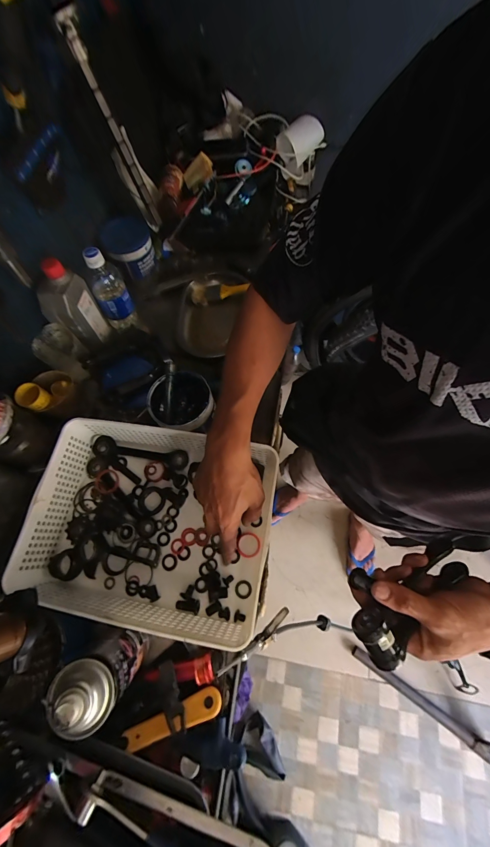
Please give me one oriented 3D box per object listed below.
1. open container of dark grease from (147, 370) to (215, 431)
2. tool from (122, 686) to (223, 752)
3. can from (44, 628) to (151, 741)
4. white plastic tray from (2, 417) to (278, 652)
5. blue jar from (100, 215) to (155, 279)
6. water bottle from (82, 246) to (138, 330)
[{"bbox_3d":[-0.103,-0.030,0.505,0.095,0.064,0.099,-1,68,2],"label":"open container of dark grease"},{"bbox_3d":[-0.088,0.367,0.383,0.118,0.016,0.027,-18,69,-5],"label":"tool"},{"bbox_3d":[-0.156,0.280,0.341,0.058,0.160,0.059,-1,68,2],"label":"can"},{"bbox_3d":[-0.133,0.137,0.444,0.316,0.086,0.245,9,69,6],"label":"white plastic tray"},{"bbox_3d":[-0.251,-0.386,0.674,0.099,0.086,0.106,-1,68,2],"label":"blue jar"},{"bbox_3d":[-0.258,-0.255,0.584,0.062,0.143,0.056,-25,69,-7],"label":"water bottle"}]

